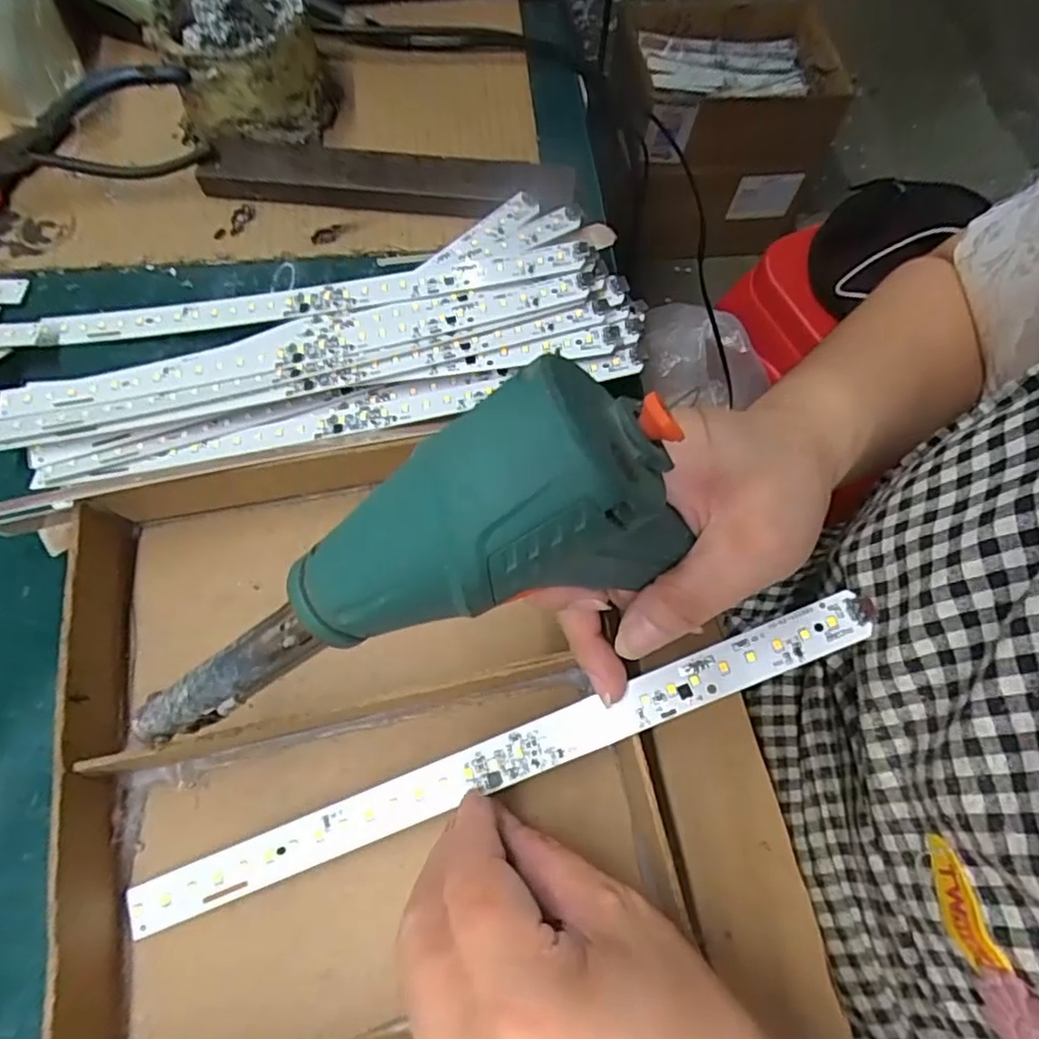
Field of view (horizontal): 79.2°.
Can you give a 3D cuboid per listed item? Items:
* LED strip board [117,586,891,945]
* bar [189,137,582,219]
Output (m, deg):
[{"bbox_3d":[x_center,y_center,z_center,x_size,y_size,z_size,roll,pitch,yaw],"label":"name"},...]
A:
[{"bbox_3d":[-0.010,0.088,0.227,0.280,0.008,0.018,-23,70,3],"label":"LED strip board"},{"bbox_3d":[-0.074,-0.196,0.359,0.206,0.020,0.038,5,66,-1],"label":"bar"}]

